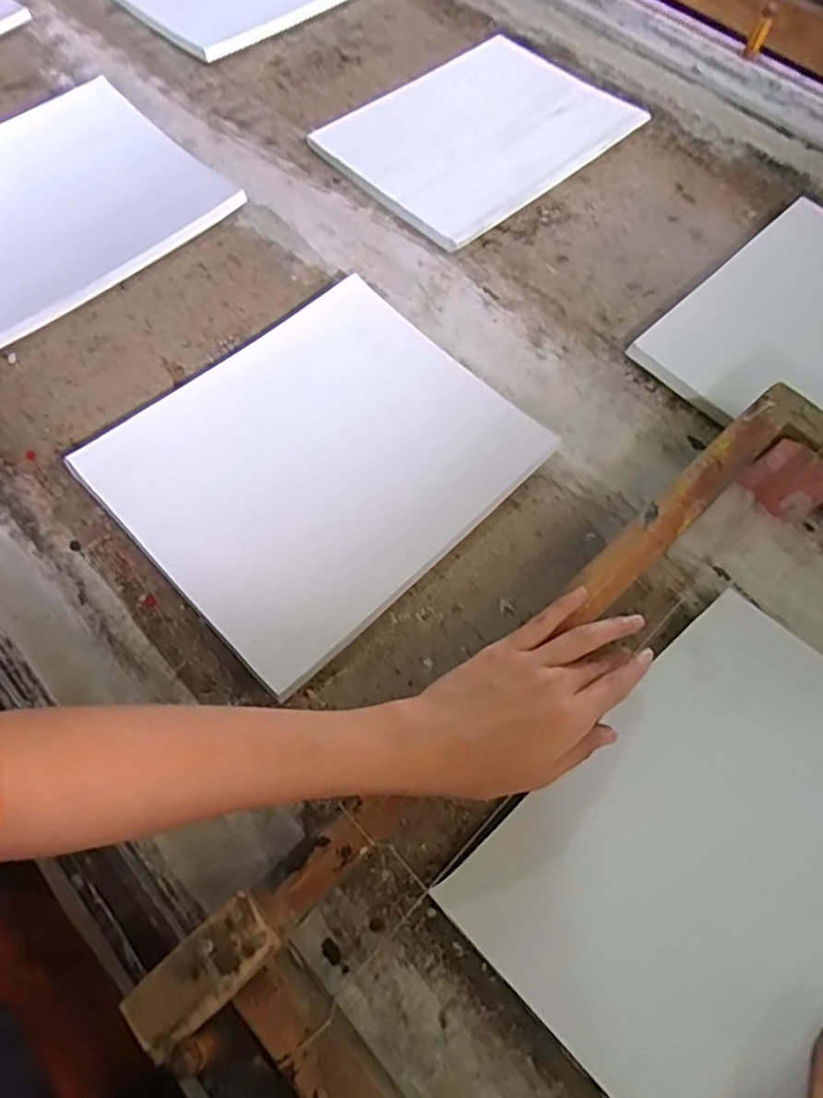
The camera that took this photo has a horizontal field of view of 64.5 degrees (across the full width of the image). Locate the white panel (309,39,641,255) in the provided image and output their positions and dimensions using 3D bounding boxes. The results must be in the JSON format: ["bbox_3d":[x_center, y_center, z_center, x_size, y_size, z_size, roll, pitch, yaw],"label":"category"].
[{"bbox_3d":[0.070,-0.425,0.659,0.285,0.011,0.208,-39,72,-18],"label":"white panel"}]

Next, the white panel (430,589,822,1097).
[{"bbox_3d":[0.179,0.166,0.357,0.267,0.031,0.188,-38,71,-19],"label":"white panel"}]

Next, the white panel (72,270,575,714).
[{"bbox_3d":[-0.071,-0.065,0.476,0.261,0.019,0.235,-43,73,-13],"label":"white panel"}]

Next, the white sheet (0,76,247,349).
[{"bbox_3d":[-0.331,-0.315,0.591,0.231,0.033,0.269,42,71,16],"label":"white sheet"}]

